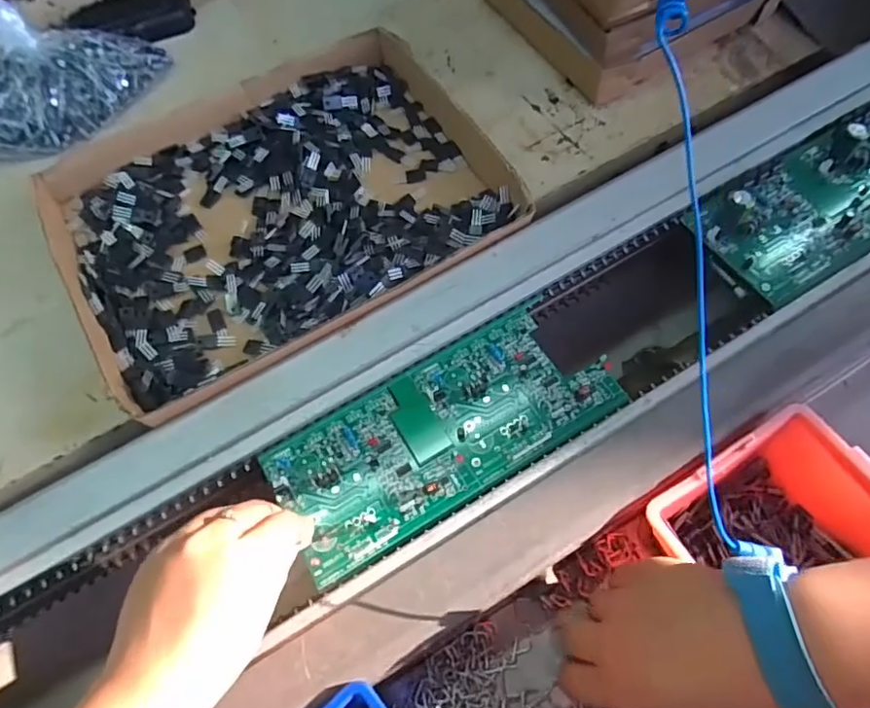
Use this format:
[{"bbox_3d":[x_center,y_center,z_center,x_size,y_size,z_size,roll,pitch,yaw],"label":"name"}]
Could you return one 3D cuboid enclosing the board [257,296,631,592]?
[{"bbox_3d":[0.005,0.046,0.365,0.212,0.010,0.092,-27,68,-9],"label":"board"}]

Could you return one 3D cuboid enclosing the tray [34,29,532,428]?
[{"bbox_3d":[-0.114,-0.115,0.440,0.314,0.031,0.239,-30,69,-10],"label":"tray"}]

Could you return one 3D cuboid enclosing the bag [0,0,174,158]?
[{"bbox_3d":[-0.314,-0.224,0.466,0.181,0.073,0.083,-29,67,-9],"label":"bag"}]

